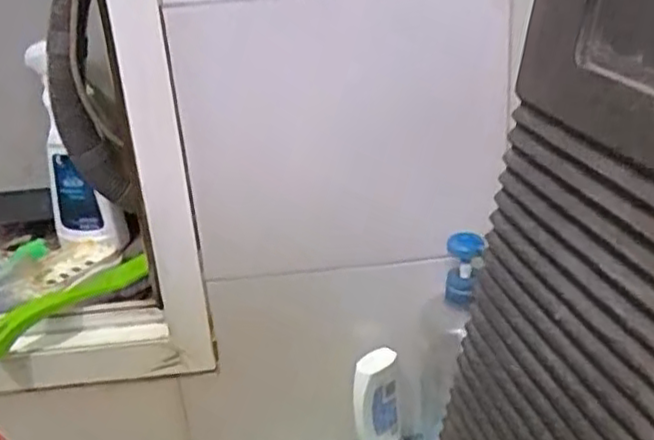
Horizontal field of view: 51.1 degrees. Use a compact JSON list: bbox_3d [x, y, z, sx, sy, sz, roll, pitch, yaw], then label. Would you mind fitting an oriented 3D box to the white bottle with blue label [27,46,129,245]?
[{"bbox_3d":[-0.316,-0.083,0.825,0.100,0.243,0.044,5,24,20],"label":"white bottle with blue label"}]

